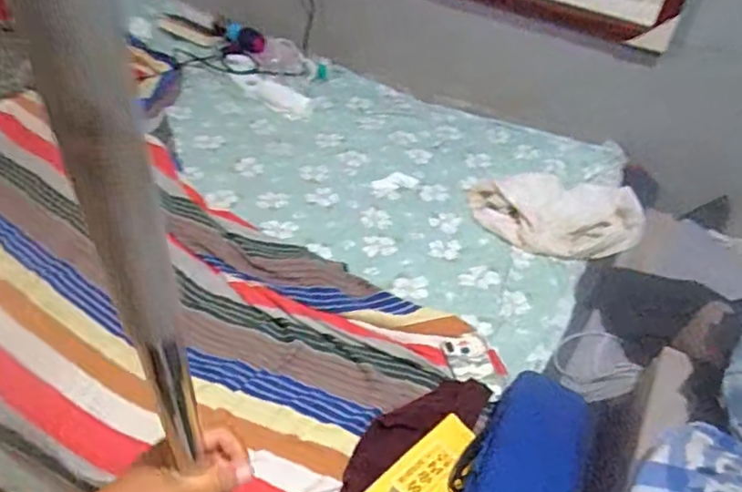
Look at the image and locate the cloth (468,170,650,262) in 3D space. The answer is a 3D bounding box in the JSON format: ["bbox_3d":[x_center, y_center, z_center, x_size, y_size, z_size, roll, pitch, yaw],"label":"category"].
[{"bbox_3d":[0.440,-0.064,1.451,0.415,0.109,0.249,13,40,12],"label":"cloth"}]

